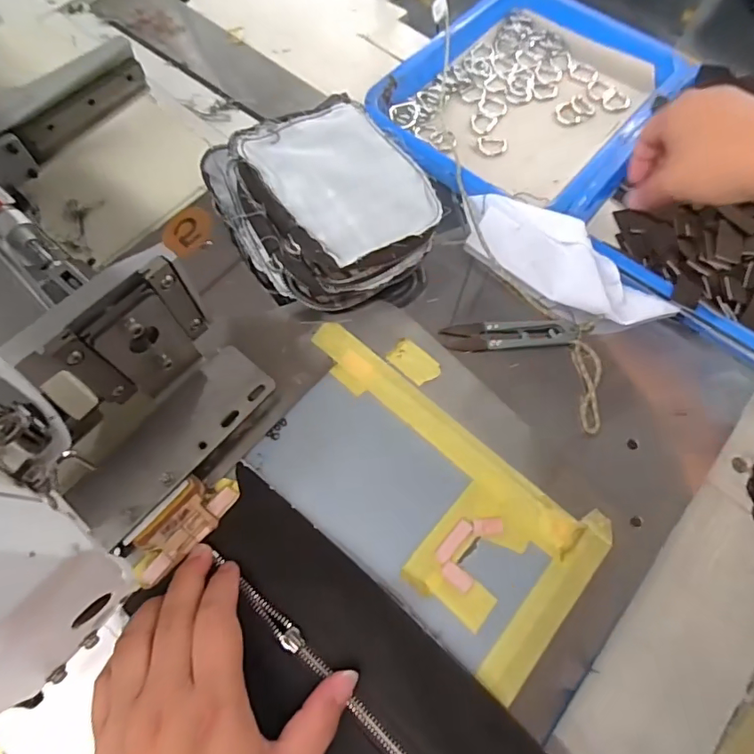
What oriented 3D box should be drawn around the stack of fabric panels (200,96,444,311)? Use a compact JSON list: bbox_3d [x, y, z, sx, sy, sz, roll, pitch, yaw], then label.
[{"bbox_3d":[-0.044,-0.142,0.401,0.151,0.062,0.178,-26,71,-12],"label":"stack of fabric panels"}]

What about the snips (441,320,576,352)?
[{"bbox_3d":[0.105,-0.034,0.388,0.101,0.009,0.024,-3,68,-3],"label":"snips"}]

